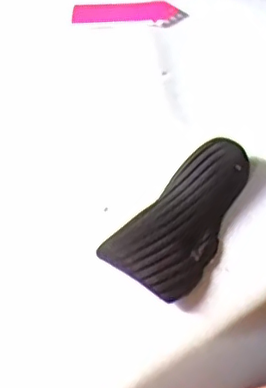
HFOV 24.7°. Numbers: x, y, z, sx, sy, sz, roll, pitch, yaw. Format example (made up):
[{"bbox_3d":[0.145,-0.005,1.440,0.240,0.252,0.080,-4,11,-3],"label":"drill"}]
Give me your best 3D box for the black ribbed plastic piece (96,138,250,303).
[{"bbox_3d":[0.038,0.012,0.391,0.056,0.015,0.118,33,64,21],"label":"black ribbed plastic piece"}]

